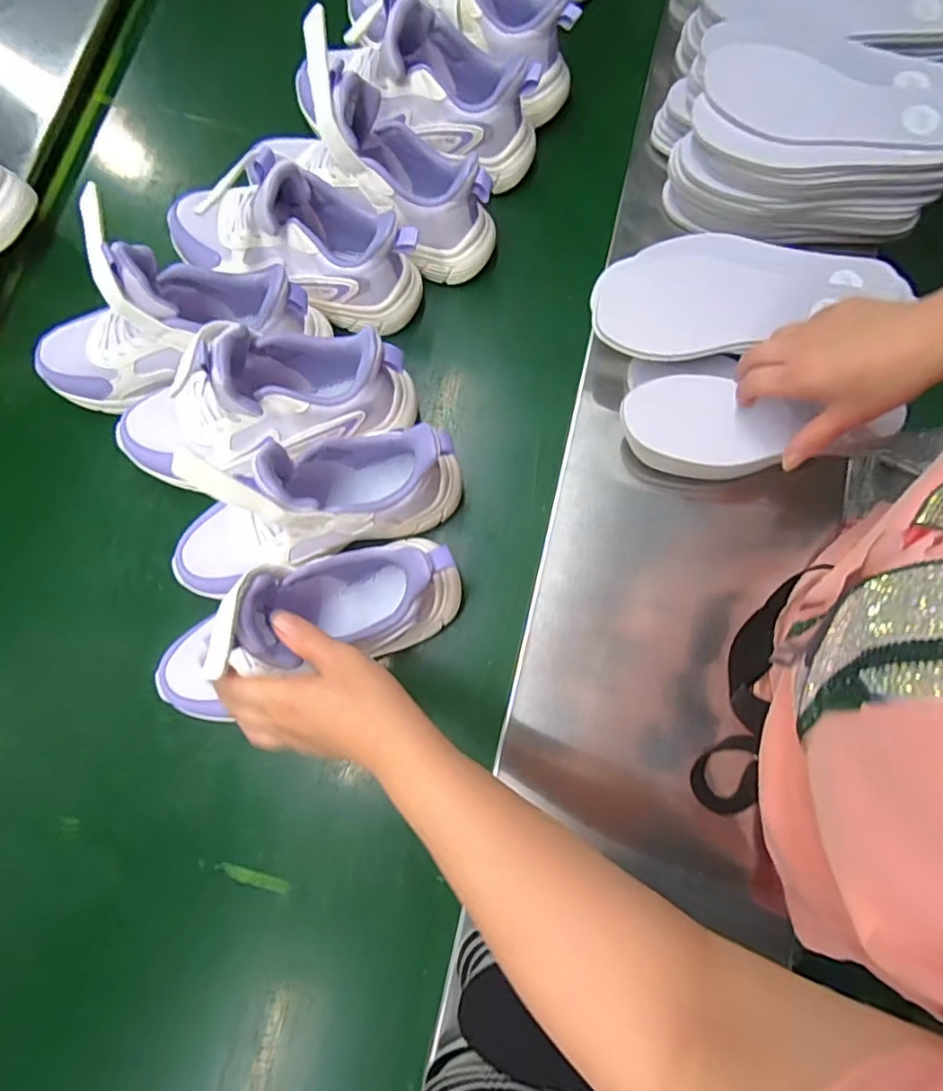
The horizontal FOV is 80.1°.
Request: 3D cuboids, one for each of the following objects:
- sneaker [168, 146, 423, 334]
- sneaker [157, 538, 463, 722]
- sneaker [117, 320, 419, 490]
[{"bbox_3d":[-0.161,-0.266,0.488,0.238,0.124,0.088,19,80,5],"label":"sneaker"},{"bbox_3d":[-0.126,0.050,0.395,0.235,0.140,0.079,-14,79,-3],"label":"sneaker"},{"bbox_3d":[-0.171,-0.112,0.448,0.241,0.143,0.080,-10,78,-2],"label":"sneaker"}]

